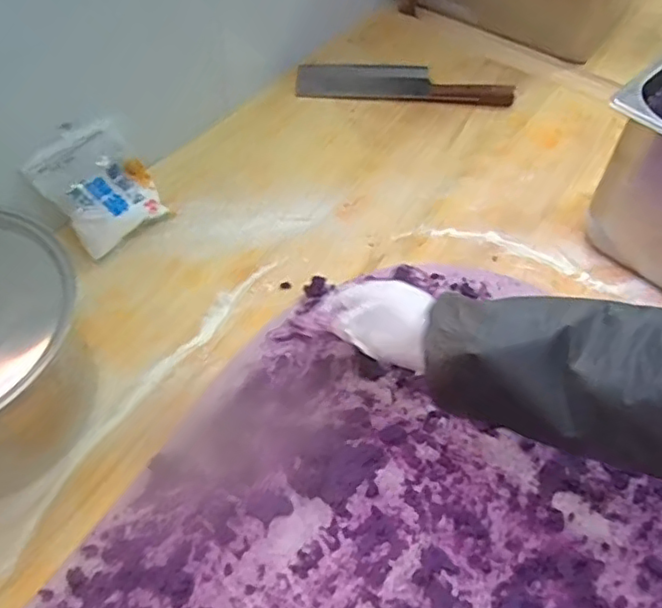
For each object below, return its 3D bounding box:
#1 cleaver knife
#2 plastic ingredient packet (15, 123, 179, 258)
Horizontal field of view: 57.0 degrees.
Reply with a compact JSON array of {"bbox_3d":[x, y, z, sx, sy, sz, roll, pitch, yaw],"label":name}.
[{"bbox_3d":[0.111,-0.345,0.936,0.320,0.027,0.093,5,50,0],"label":"cleaver knife"},{"bbox_3d":[-0.256,-0.128,0.679,0.112,0.023,0.122,-39,104,-28],"label":"plastic ingredient packet"}]

